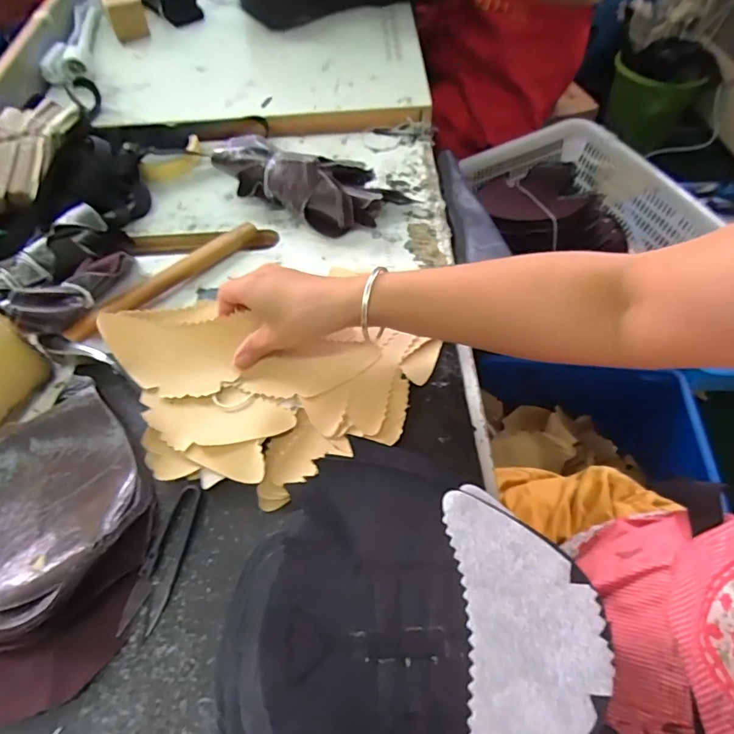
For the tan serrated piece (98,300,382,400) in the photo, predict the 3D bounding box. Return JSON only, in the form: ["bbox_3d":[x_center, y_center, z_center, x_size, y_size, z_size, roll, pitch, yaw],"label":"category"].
[{"bbox_3d":[-0.110,-0.013,0.409,0.224,0.026,0.077,8,59,1],"label":"tan serrated piece"}]

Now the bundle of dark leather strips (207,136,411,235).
[{"bbox_3d":[-0.072,-0.203,0.536,0.218,0.064,0.084,13,60,10],"label":"bundle of dark leather strips"}]

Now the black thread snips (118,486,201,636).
[{"bbox_3d":[-0.141,0.133,0.341,0.024,0.009,0.098,10,60,9],"label":"black thread snips"}]

